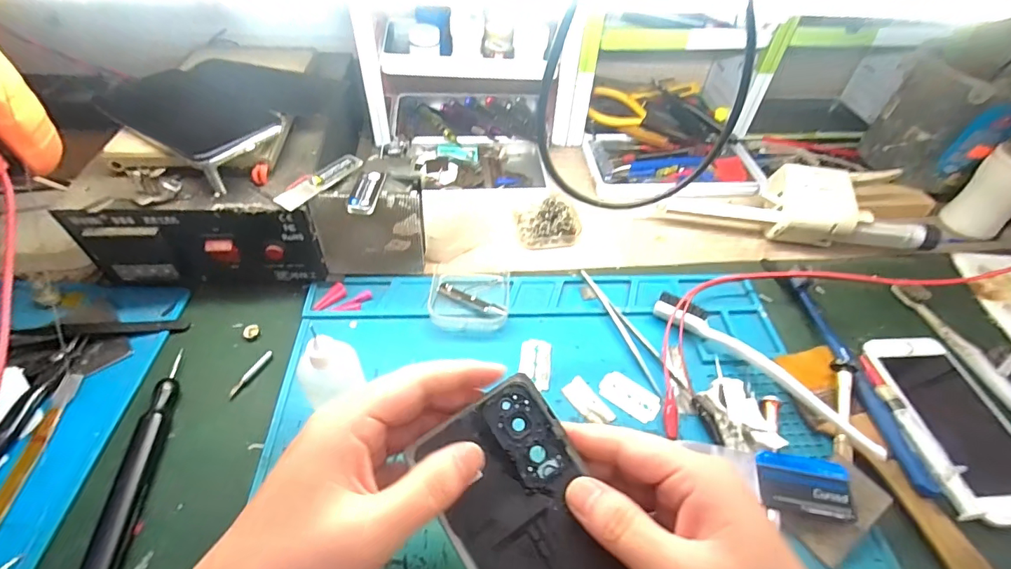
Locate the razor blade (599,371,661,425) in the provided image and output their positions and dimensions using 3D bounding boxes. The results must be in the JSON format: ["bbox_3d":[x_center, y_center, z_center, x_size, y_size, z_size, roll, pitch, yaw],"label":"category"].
[{"bbox_3d":[0.090,0.080,0.333,0.042,0.004,0.025,33,55,22],"label":"razor blade"}]

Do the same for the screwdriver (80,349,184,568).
[{"bbox_3d":[-0.221,0.106,0.280,0.014,0.017,0.142,-5,50,-8],"label":"screwdriver"}]

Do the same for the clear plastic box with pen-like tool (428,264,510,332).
[{"bbox_3d":[-0.029,0.010,0.375,0.063,0.017,0.061,4,50,-1],"label":"clear plastic box with pen-like tool"}]

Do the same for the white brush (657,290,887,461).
[{"bbox_3d":[0.188,0.059,0.342,0.169,0.019,0.031,38,57,25],"label":"white brush"}]

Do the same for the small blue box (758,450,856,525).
[{"bbox_3d":[0.185,0.125,0.287,0.053,0.012,0.035,10,50,5],"label":"small blue box"}]

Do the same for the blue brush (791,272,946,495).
[{"bbox_3d":[0.260,0.060,0.344,0.021,0.020,0.181,-4,50,-7],"label":"blue brush"}]

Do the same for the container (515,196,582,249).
[{"bbox_3d":[0.042,-0.061,0.450,0.057,0.020,0.052,-4,50,-8],"label":"container"}]

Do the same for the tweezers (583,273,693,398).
[{"bbox_3d":[0.098,0.036,0.365,0.024,0.008,0.123,-18,53,-18],"label":"tweezers"}]

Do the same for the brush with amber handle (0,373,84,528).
[{"bbox_3d":[-0.295,0.110,0.279,0.014,0.005,0.122,-2,50,-5],"label":"brush with amber handle"}]

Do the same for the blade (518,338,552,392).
[{"bbox_3d":[0.022,0.059,0.347,0.023,0.004,0.042,7,50,2],"label":"blade"}]

